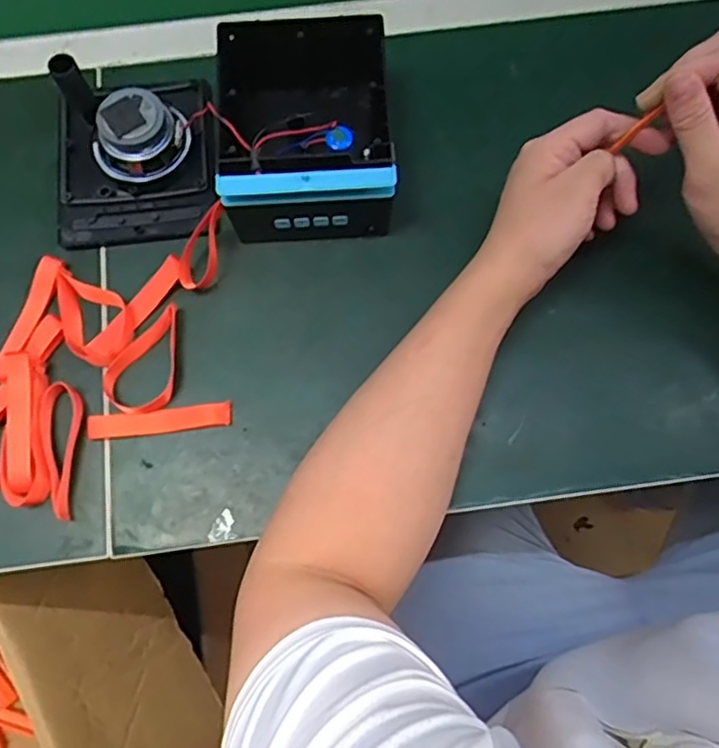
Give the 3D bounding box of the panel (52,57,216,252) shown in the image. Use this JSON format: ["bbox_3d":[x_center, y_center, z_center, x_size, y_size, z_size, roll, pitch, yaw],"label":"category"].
[{"bbox_3d":[-0.176,-0.172,0.485,0.112,0.052,0.139,-3,73,0],"label":"panel"}]

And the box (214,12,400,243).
[{"bbox_3d":[-0.040,-0.181,0.475,0.121,0.075,0.151,-4,73,-1],"label":"box"}]

